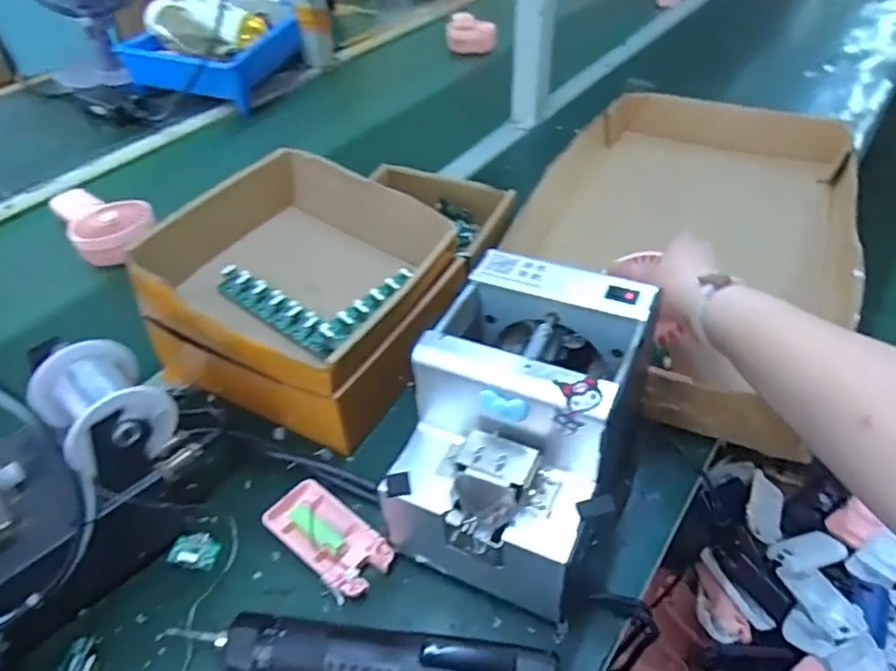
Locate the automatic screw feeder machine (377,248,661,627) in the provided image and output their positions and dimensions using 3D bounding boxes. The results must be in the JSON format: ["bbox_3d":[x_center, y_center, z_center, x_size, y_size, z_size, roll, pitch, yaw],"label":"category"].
[{"bbox_3d":[0.051,0.058,0.432,0.129,0.143,0.180,17,47,20],"label":"automatic screw feeder machine"}]

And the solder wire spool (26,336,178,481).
[{"bbox_3d":[-0.223,0.053,0.418,0.065,0.071,0.075,-35,51,-29],"label":"solder wire spool"}]

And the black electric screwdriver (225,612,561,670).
[{"bbox_3d":[-0.030,0.196,0.371,0.204,0.037,0.038,3,43,7],"label":"black electric screwdriver"}]

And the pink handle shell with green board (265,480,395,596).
[{"bbox_3d":[-0.086,0.142,0.452,0.095,0.013,0.046,29,52,30],"label":"pink handle shell with green board"}]

